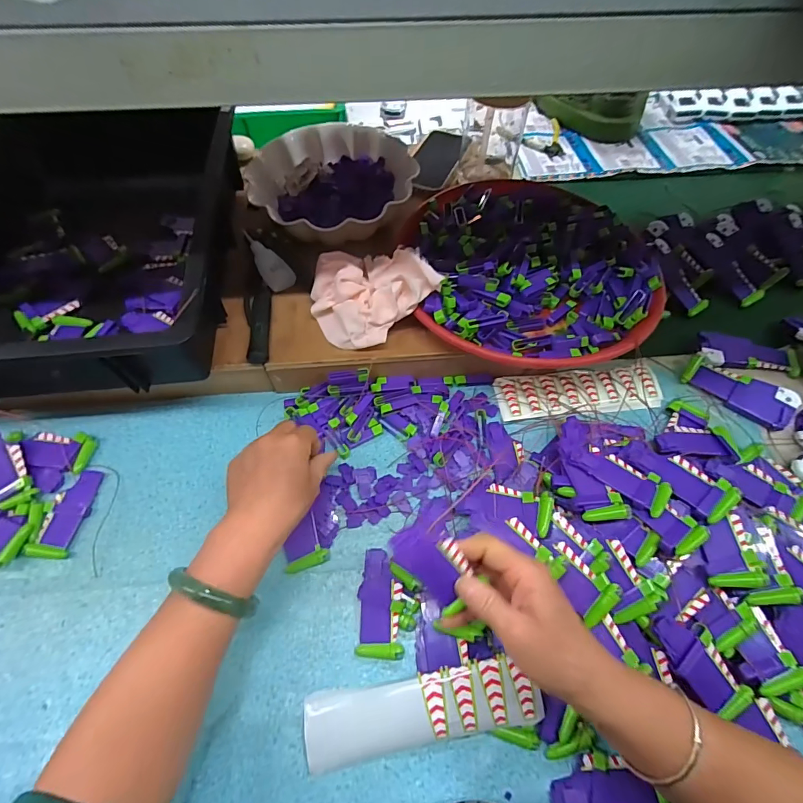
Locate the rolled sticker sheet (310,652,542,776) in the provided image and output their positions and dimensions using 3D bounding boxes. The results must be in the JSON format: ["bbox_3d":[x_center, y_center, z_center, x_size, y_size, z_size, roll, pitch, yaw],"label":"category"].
[{"bbox_3d":[0.016,0.254,0.338,0.190,0.034,0.051,-8,61,-6],"label":"rolled sticker sheet"}]

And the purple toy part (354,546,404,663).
[{"bbox_3d":[-0.020,0.186,0.379,0.040,0.010,0.090,-3,72,-2],"label":"purple toy part"}]

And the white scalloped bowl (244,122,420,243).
[{"bbox_3d":[-0.097,-0.299,0.569,0.190,0.060,0.205,0,60,-1],"label":"white scalloped bowl"}]

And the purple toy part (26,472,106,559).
[{"bbox_3d":[-0.344,0.115,0.424,0.037,0.007,0.088,6,60,3],"label":"purple toy part"}]

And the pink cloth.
[{"bbox_3d":[-0.040,-0.127,0.461,0.135,0.034,0.113,-41,75,11],"label":"pink cloth"}]

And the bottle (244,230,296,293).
[{"bbox_3d":[-0.167,-0.174,0.504,0.033,0.020,0.082,-40,96,-21],"label":"bottle"}]

